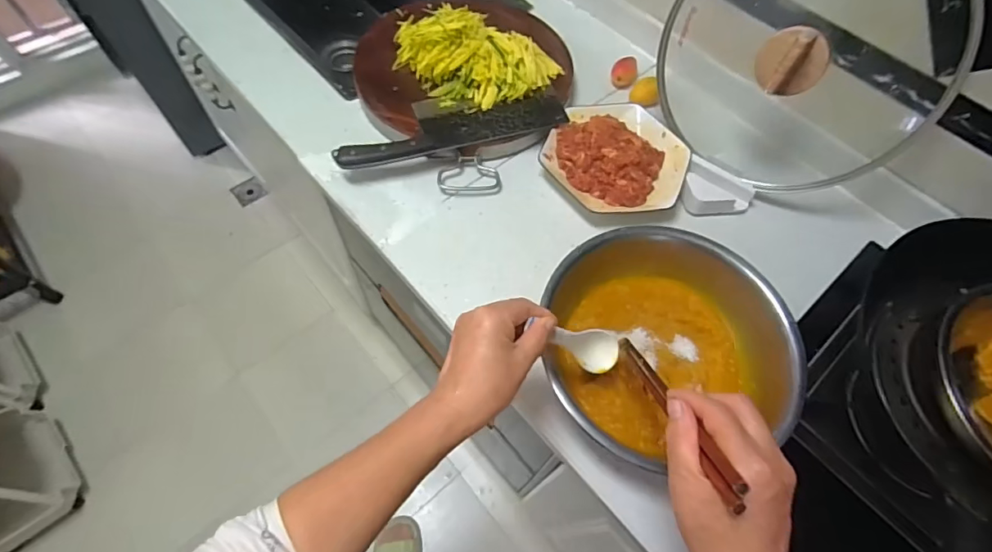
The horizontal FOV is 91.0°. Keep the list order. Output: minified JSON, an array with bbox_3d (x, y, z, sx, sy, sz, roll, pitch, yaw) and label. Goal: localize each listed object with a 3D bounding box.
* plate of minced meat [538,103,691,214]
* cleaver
[{"bbox_3d":[0.167,-0.165,0.674,0.187,0.033,0.172,1,61,-2],"label":"plate of minced meat"},{"bbox_3d":[-0.062,-0.211,0.678,0.318,0.024,0.093,-15,61,-12],"label":"cleaver"}]

